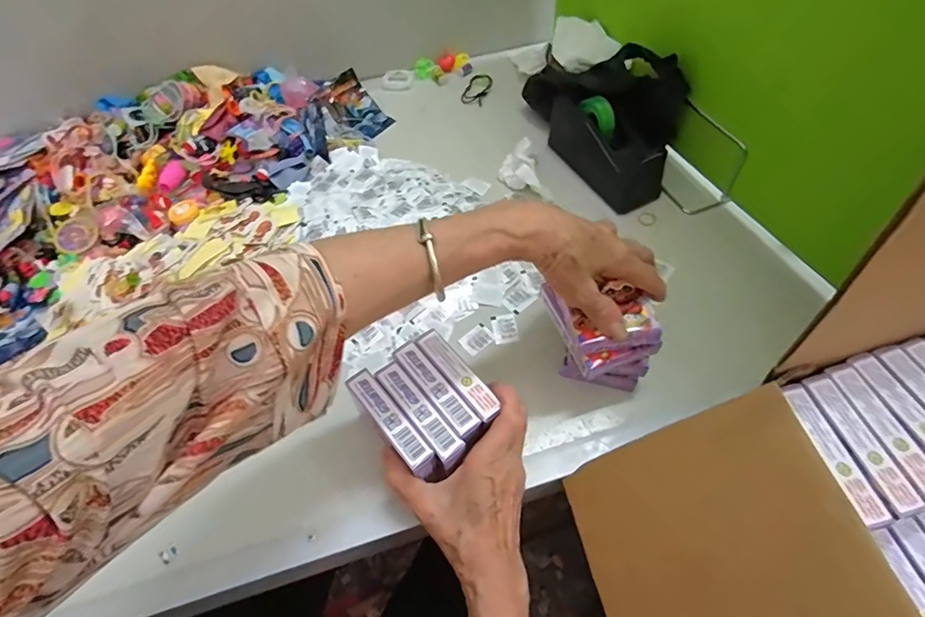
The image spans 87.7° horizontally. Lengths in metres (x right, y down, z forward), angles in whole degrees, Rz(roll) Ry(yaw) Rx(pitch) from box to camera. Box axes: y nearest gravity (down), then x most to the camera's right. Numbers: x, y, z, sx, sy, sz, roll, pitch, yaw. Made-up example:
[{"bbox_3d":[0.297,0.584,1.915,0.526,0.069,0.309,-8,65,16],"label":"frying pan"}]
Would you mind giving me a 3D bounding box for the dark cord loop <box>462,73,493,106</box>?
[{"bbox_3d":[0.022,-0.317,0.698,0.034,0.011,0.061,20,60,15],"label":"dark cord loop"}]

